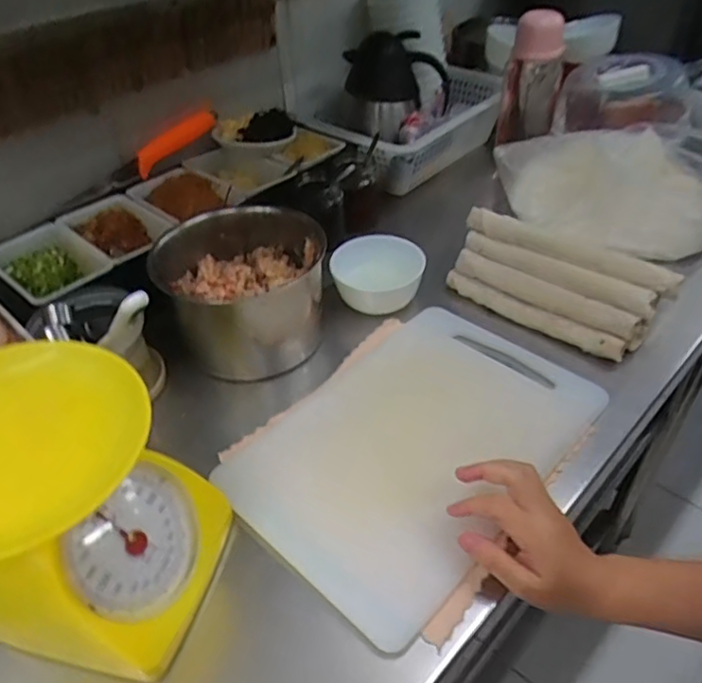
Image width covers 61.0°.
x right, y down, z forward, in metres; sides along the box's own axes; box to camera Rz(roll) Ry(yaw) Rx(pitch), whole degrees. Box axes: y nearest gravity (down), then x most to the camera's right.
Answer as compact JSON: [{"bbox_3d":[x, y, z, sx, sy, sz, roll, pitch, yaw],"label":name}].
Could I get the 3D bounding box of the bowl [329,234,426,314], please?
[{"bbox_3d":[0.030,-0.077,0.688,0.108,0.047,0.097,-1,42,3],"label":"bowl"}]

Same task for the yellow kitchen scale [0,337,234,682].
[{"bbox_3d":[-0.194,0.114,0.408,0.164,0.177,0.159,13,45,18],"label":"yellow kitchen scale"}]

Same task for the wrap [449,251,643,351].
[{"bbox_3d":[0.204,-0.053,0.640,0.212,0.025,0.025,29,52,31],"label":"wrap"}]

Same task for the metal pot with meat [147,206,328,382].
[{"bbox_3d":[-0.110,-0.058,0.631,0.160,0.121,0.148,-2,42,2],"label":"metal pot with meat"}]

